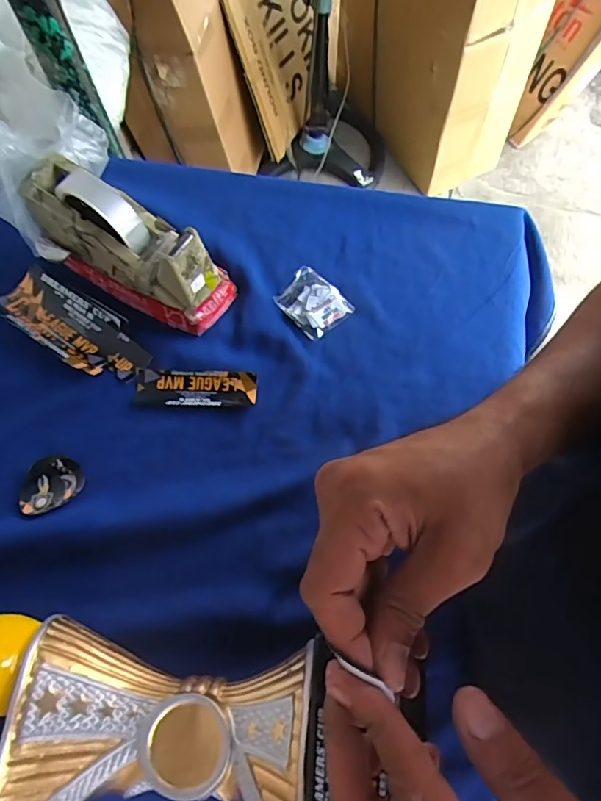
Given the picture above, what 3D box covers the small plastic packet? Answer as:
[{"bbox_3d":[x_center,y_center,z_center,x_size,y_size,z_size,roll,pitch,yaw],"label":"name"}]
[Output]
[{"bbox_3d":[0.013,-0.107,0.542,0.058,0.005,0.074,-40,72,-14],"label":"small plastic packet"}]

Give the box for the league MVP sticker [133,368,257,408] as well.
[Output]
[{"bbox_3d":[-0.108,-0.012,0.513,0.124,0.006,0.039,2,73,4],"label":"league MVP sticker"}]

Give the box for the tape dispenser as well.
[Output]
[{"bbox_3d":[-0.183,-0.162,0.511,0.207,0.116,0.076,28,71,12],"label":"tape dispenser"}]

